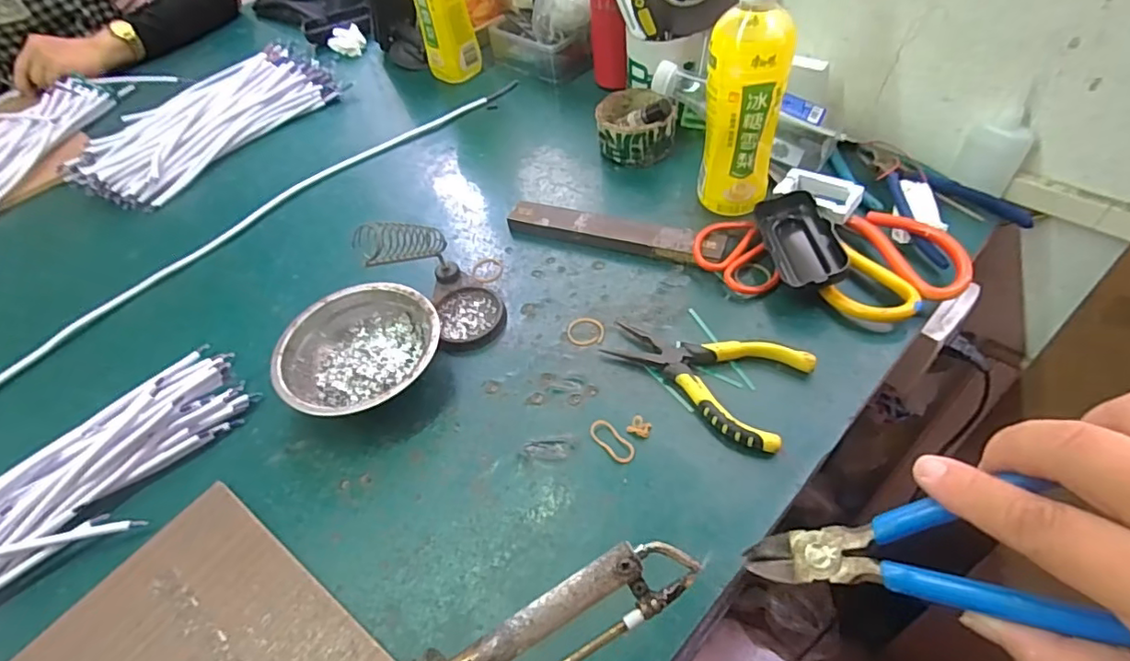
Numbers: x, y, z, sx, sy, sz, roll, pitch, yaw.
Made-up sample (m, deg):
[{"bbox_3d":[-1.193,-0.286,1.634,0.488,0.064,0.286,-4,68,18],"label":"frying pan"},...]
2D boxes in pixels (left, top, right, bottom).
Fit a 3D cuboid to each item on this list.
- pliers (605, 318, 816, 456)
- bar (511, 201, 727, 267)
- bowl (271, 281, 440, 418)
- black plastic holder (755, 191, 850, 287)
[{"bbox_3d":[0.101,0.032,0.433,0.146,0.016,0.084,19,56,20],"label":"pliers"},{"bbox_3d":[0.046,-0.093,0.540,0.203,0.021,0.033,16,55,18],"label":"bar"},{"bbox_3d":[-0.162,0.019,0.465,0.123,0.042,0.126,-3,52,4],"label":"bowl"},{"bbox_3d":[0.200,-0.079,0.485,0.049,0.022,0.107,-6,52,1],"label":"black plastic holder"}]

